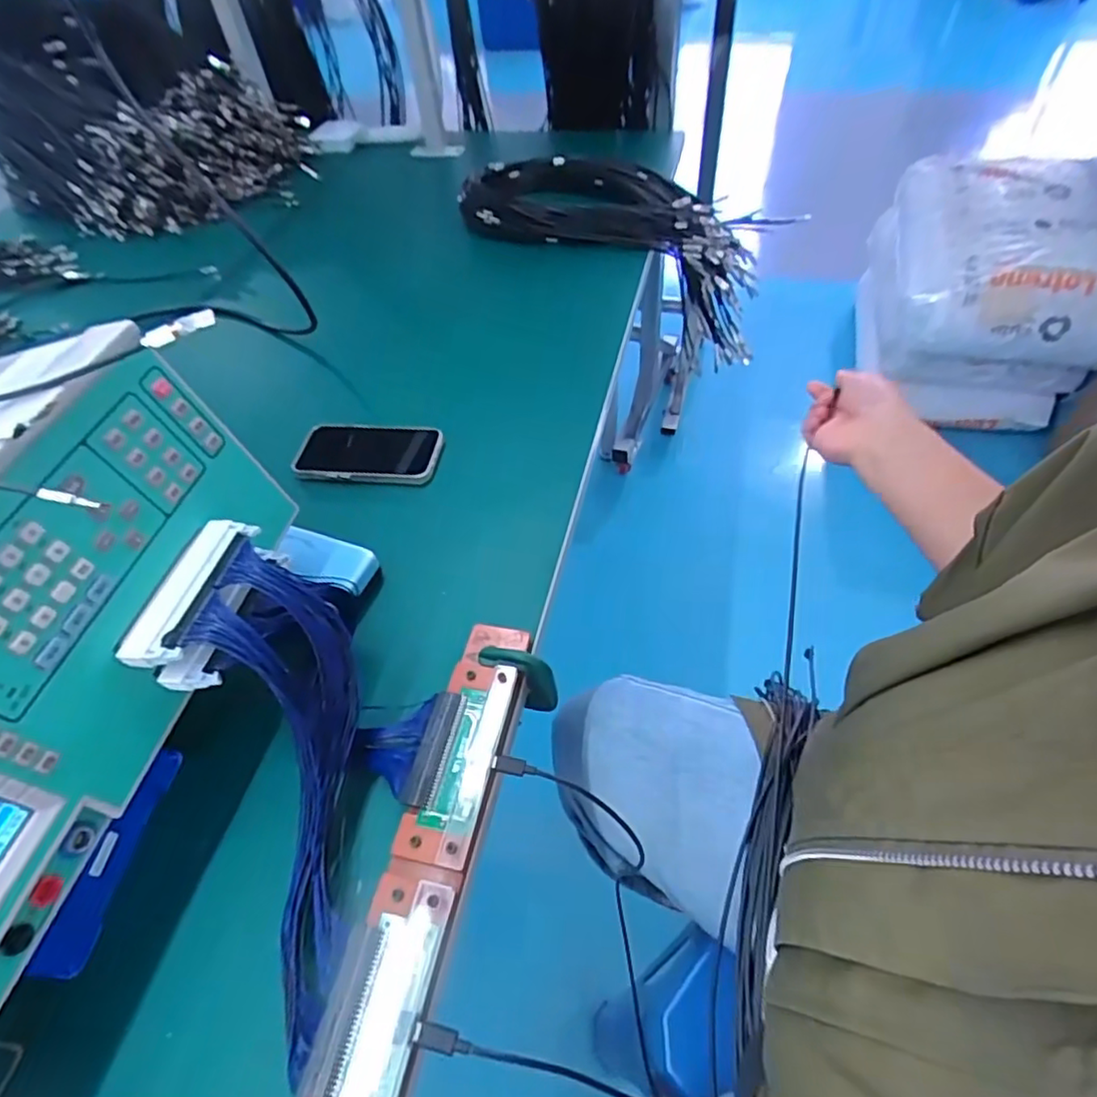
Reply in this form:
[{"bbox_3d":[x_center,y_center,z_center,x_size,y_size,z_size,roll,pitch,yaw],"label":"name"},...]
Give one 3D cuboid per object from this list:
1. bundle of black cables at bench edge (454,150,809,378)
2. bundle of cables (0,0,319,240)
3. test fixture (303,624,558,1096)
[{"bbox_3d":[0.128,-0.494,0.963,0.510,0.184,0.235,20,52,-12],"label":"bundle of black cables at bench edge"},{"bbox_3d":[-0.700,-0.719,1.022,0.436,0.247,0.344,14,54,16],"label":"bundle of cables"},{"bbox_3d":[-0.068,0.211,0.396,0.084,0.038,0.361,6,52,9],"label":"test fixture"}]

